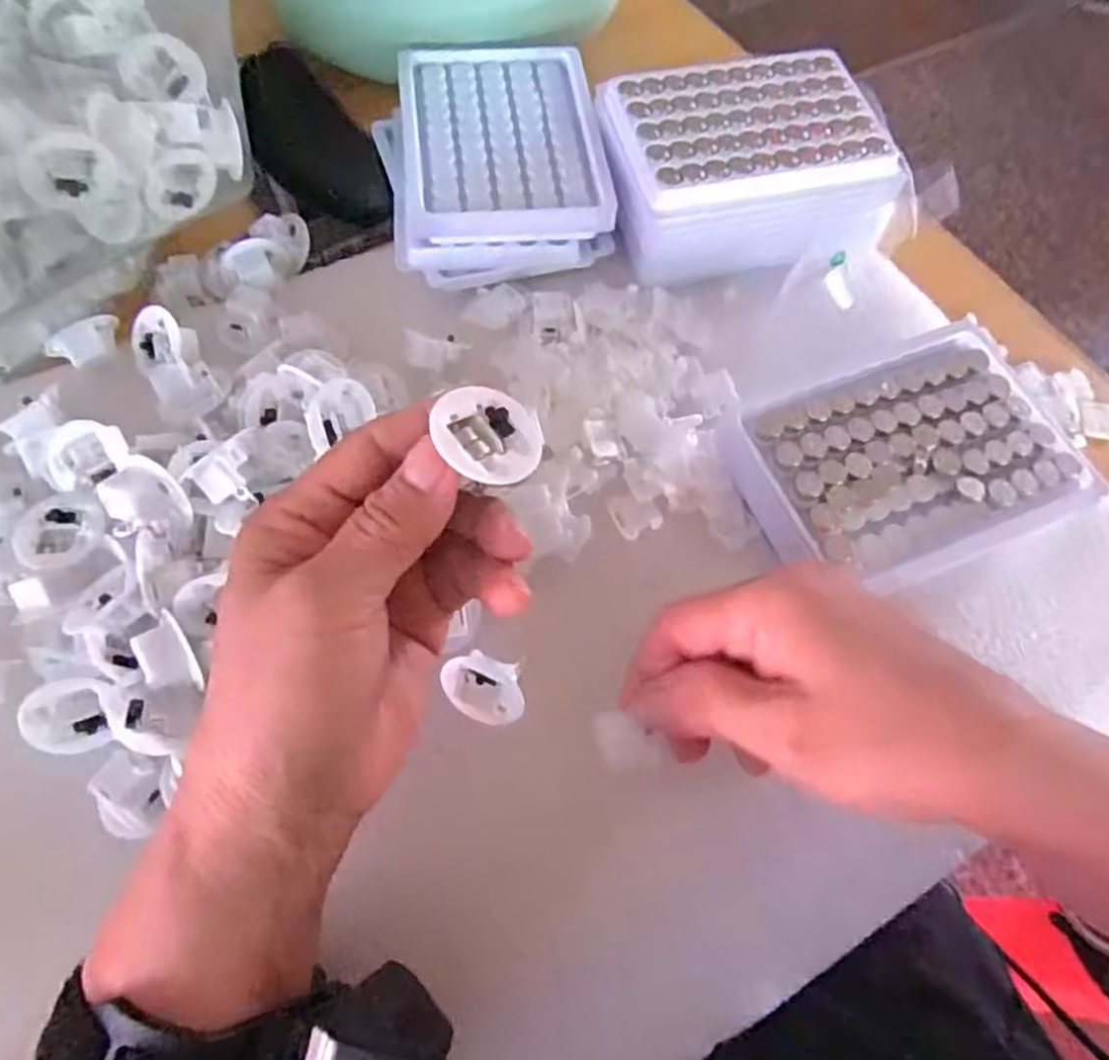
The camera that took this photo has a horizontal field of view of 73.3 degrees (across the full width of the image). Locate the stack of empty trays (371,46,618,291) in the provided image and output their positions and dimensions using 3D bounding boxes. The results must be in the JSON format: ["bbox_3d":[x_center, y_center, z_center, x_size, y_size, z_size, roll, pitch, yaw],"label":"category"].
[{"bbox_3d":[-0.032,-0.194,0.386,0.107,0.031,0.139,-7,66,-6],"label":"stack of empty trays"}]

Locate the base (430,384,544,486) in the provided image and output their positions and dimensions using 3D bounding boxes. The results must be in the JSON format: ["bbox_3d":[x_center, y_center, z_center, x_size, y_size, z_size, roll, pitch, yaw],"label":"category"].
[{"bbox_3d":[-0.020,-0.025,0.218,0.031,0.011,0.031,4,58,-21],"label":"base"}]

